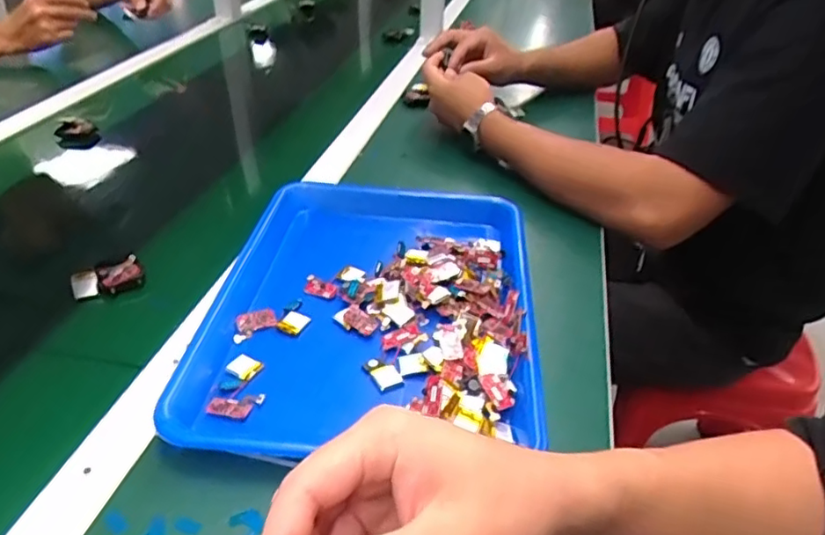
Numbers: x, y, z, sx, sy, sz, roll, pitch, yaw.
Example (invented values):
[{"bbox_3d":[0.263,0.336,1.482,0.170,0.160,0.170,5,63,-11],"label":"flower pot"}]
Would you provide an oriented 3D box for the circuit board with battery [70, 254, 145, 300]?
[{"bbox_3d":[-0.267,0.009,0.520,0.056,0.012,0.037,-12,39,-19],"label":"circuit board with battery"}]

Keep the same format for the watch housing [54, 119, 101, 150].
[{"bbox_3d":[-0.428,-0.171,0.757,0.048,0.041,0.014,-21,-2,-15],"label":"watch housing"}]

